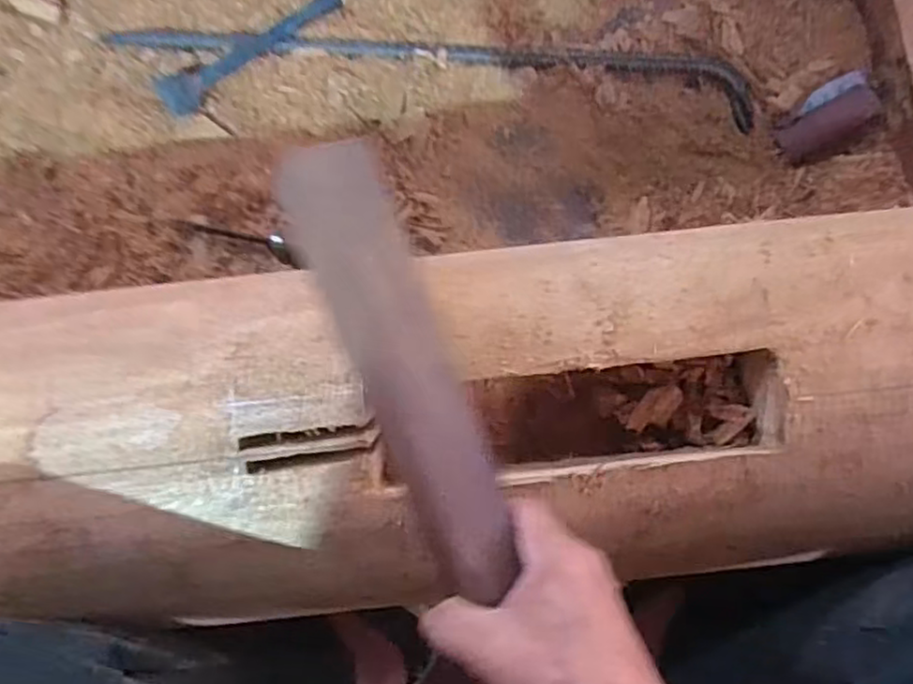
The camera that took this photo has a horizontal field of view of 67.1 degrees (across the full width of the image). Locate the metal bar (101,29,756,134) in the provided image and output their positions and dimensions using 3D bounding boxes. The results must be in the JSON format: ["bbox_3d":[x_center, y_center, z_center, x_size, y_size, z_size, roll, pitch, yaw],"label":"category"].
[{"bbox_3d":[-0.034,-0.343,0.814,0.763,0.015,0.084,9,87,3],"label":"metal bar"}]

